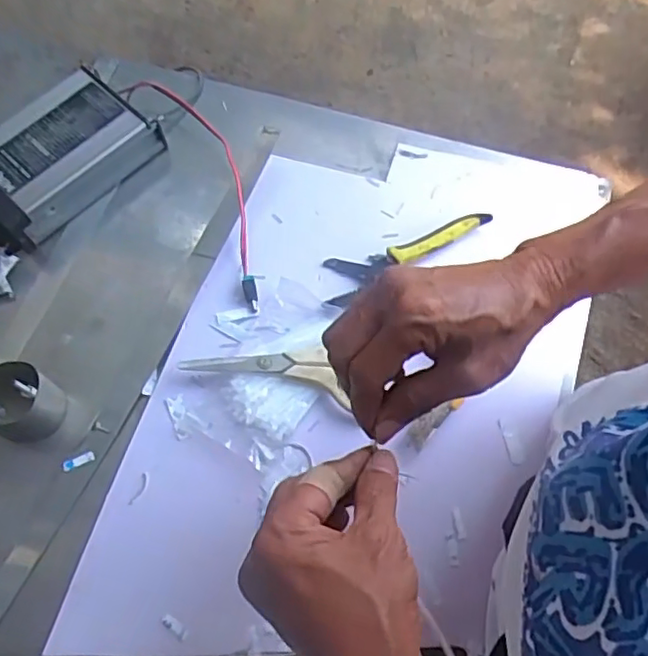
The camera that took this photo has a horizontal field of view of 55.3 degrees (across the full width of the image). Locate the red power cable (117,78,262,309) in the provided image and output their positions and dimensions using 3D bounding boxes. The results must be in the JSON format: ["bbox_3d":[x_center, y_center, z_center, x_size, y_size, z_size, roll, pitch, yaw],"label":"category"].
[{"bbox_3d":[-0.113,-0.149,0.611,0.062,0.030,0.294,-28,67,-10],"label":"red power cable"}]

